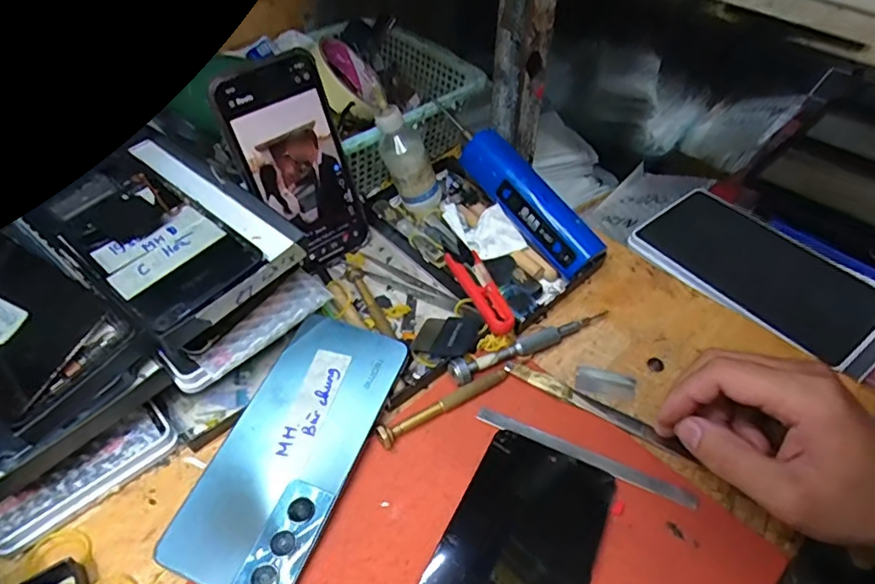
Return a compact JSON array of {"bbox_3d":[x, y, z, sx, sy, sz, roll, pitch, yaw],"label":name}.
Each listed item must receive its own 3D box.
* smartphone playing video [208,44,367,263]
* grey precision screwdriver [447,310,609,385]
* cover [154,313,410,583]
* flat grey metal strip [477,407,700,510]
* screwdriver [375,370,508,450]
[{"bbox_3d":[-0.097,-0.090,0.398,0.076,0.152,0.005,-38,38,-20],"label":"smartphone playing video"},{"bbox_3d":[0.064,0.033,0.370,0.124,0.013,0.014,-22,52,-18],"label":"grey precision screwdriver"},{"bbox_3d":[-0.081,0.084,0.316,0.073,0.005,0.162,18,55,11],"label":"cover"},{"bbox_3d":[0.085,0.096,0.323,0.129,0.004,0.009,19,57,18],"label":"flat grey metal strip"},{"bbox_3d":[0.005,0.069,0.339,0.091,0.006,0.010,-24,53,-20],"label":"screwdriver"}]

